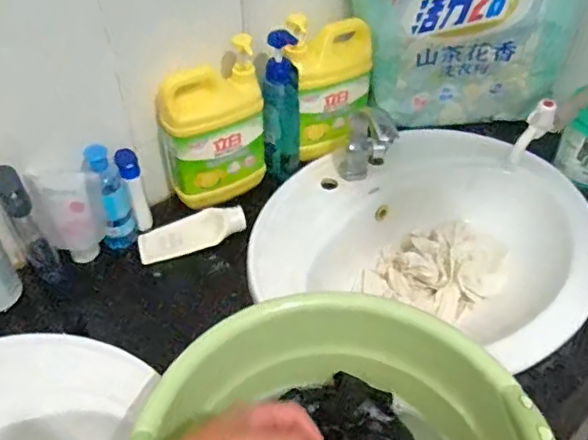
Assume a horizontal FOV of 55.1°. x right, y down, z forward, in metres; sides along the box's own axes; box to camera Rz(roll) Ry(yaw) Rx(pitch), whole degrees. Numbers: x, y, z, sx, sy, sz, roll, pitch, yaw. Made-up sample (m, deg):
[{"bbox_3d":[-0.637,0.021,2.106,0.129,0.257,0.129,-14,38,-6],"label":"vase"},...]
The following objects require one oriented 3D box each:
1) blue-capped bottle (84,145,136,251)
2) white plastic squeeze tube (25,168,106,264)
[{"bbox_3d":[-0.250,-0.028,0.773,0.042,0.155,0.043,-8,45,-9],"label":"blue-capped bottle"},{"bbox_3d":[-0.300,-0.008,0.751,0.096,0.157,0.035,-1,44,-1],"label":"white plastic squeeze tube"}]

